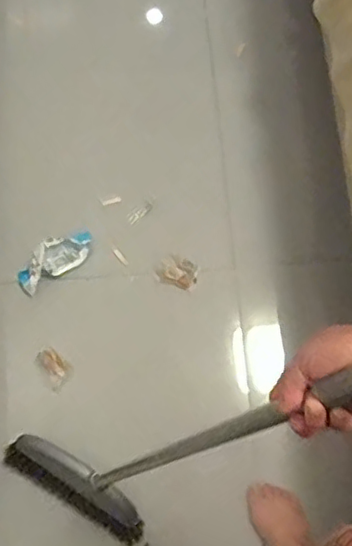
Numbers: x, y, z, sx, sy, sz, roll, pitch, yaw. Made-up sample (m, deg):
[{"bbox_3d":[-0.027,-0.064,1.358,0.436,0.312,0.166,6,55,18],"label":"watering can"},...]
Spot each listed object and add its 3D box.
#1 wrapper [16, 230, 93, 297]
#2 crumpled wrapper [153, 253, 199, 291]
[{"bbox_3d":[-0.265,-0.030,1.348,0.184,0.063,0.075,-34,78,-11],"label":"wrapper"},{"bbox_3d":[0.004,-0.003,1.359,0.090,0.043,0.071,28,75,6],"label":"crumpled wrapper"}]

